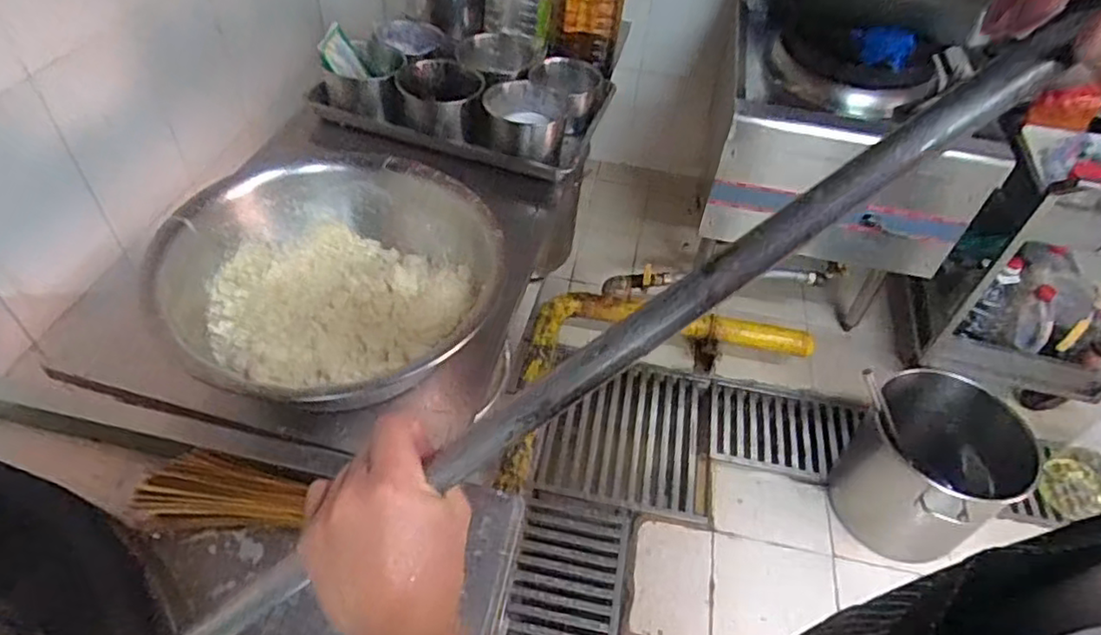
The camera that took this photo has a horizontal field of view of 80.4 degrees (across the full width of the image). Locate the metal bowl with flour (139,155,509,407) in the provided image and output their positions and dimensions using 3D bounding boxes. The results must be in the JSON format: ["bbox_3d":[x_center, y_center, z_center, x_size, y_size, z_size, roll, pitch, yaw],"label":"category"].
[{"bbox_3d":[-0.304,-0.048,0.962,0.459,0.127,0.472,3,47,-3],"label":"metal bowl with flour"}]

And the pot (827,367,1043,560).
[{"bbox_3d":[0.948,0.379,1.684,0.323,0.442,0.364,-15,50,-19],"label":"pot"}]

